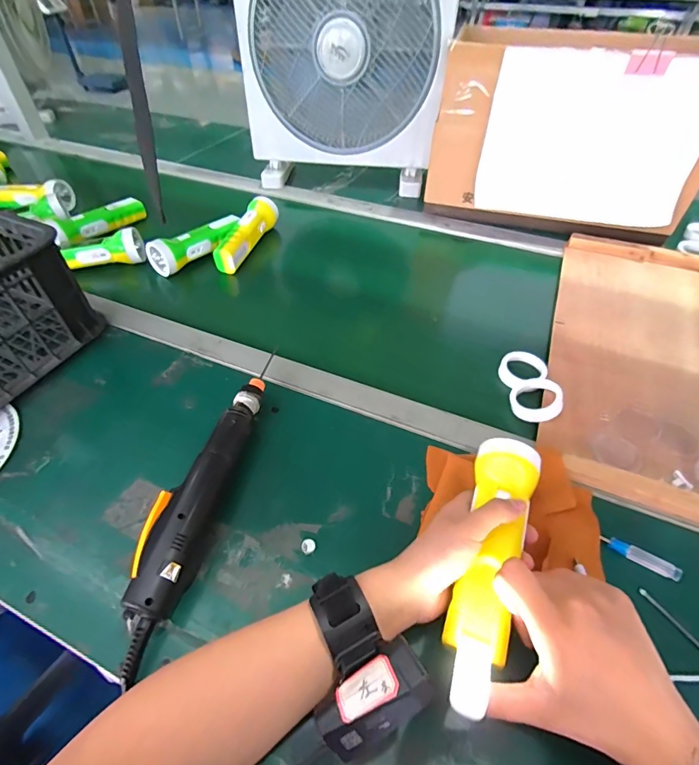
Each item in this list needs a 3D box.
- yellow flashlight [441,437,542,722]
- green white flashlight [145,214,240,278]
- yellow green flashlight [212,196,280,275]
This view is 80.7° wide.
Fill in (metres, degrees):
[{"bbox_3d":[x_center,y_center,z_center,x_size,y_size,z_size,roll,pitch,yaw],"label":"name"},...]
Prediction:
[{"bbox_3d":[0.106,0.127,0.307,0.048,0.037,0.208,17,48,16],"label":"yellow flashlight"},{"bbox_3d":[-0.252,-0.241,0.685,0.050,0.048,0.168,29,54,25],"label":"green white flashlight"},{"bbox_3d":[-0.179,-0.253,0.710,0.054,0.054,0.176,10,52,11],"label":"yellow green flashlight"}]

